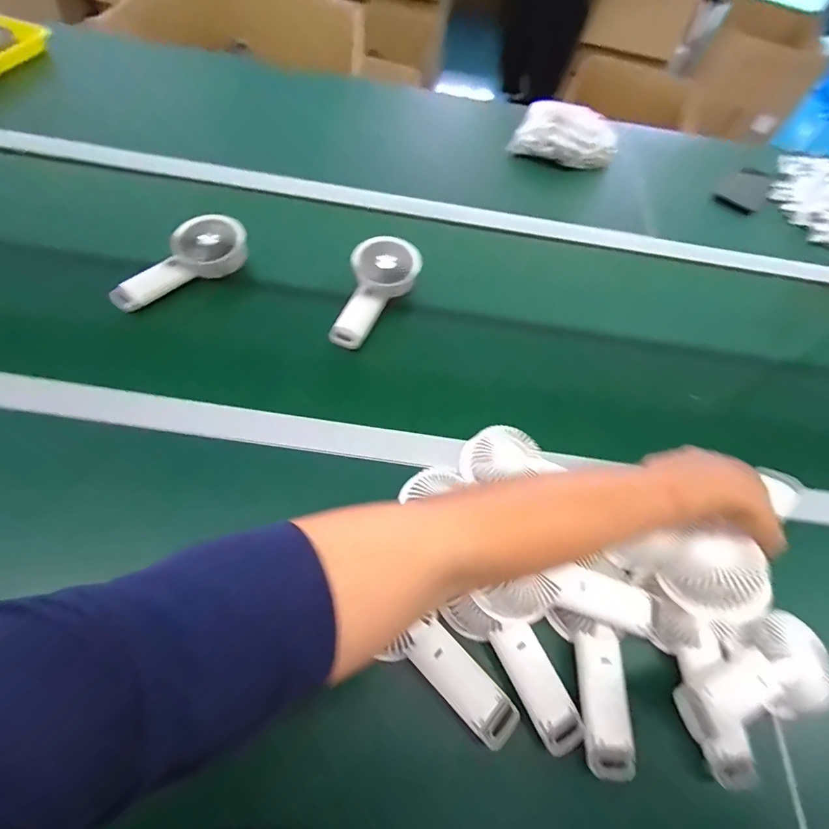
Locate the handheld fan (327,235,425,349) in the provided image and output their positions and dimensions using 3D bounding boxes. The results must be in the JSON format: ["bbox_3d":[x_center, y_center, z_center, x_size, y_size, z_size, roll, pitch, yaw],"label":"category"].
[{"bbox_3d":[-0.063,-0.169,0.594,0.089,0.036,0.176,25,78,10],"label":"handheld fan"}]

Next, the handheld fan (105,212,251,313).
[{"bbox_3d":[-0.323,-0.207,0.597,0.192,0.055,0.071,-38,68,-8],"label":"handheld fan"}]

